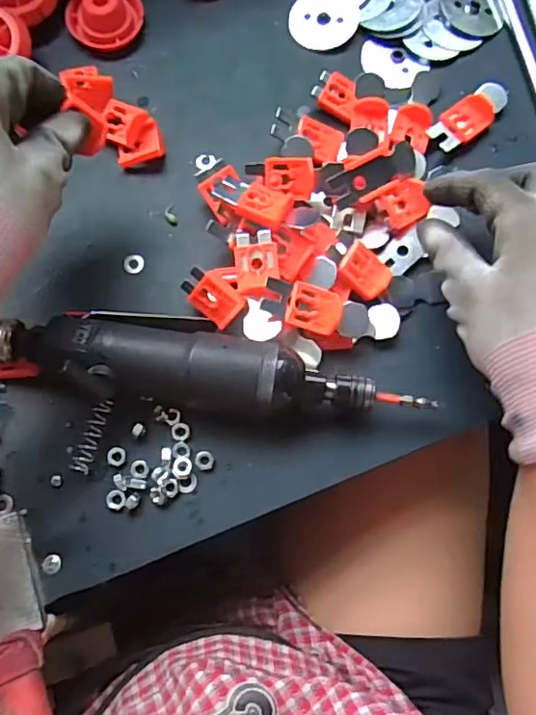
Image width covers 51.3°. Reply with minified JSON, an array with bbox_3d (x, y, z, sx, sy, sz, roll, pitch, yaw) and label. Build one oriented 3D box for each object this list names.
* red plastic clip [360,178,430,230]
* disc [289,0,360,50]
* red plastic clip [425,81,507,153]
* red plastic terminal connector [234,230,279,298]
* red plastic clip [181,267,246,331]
[{"bbox_3d":[0.080,-0.094,0.342,0.039,0.004,0.027,-27,102,-9],"label":"red plastic clip"},{"bbox_3d":[0.038,-0.232,0.379,0.046,0.005,0.046,0,76,0],"label":"disc"},{"bbox_3d":[0.130,-0.155,0.362,0.061,0.010,0.025,-38,79,-8],"label":"red plastic clip"},{"bbox_3d":[-0.006,-0.055,0.320,0.024,0.006,0.037,-7,76,-2],"label":"red plastic terminal connector"},{"bbox_3d":[-0.032,-0.035,0.321,0.034,0.014,0.025,41,124,-9],"label":"red plastic clip"}]

